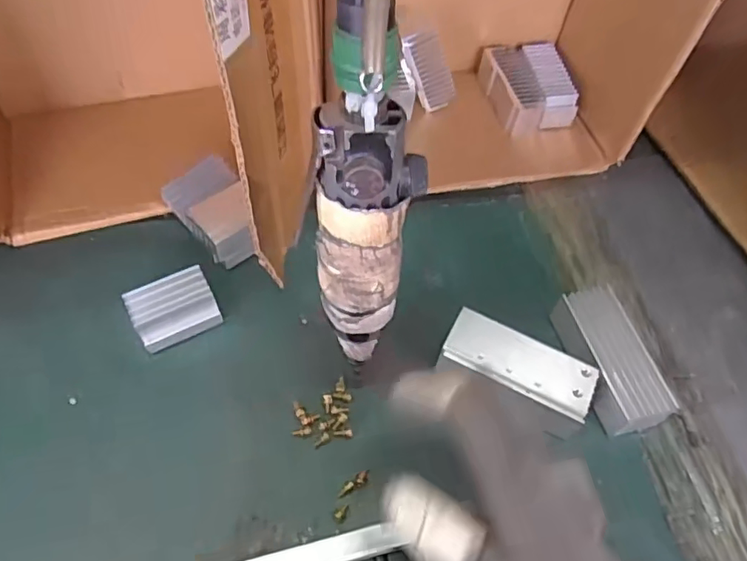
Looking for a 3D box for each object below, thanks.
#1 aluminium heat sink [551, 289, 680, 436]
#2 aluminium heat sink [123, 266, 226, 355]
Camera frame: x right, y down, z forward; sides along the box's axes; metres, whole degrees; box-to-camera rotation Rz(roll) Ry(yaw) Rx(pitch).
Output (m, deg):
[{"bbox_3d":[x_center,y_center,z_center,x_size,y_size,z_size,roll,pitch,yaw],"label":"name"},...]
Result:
[{"bbox_3d":[0.167,0.057,0.413,0.046,0.034,0.102,-12,58,-13],"label":"aluminium heat sink"},{"bbox_3d":[-0.140,0.022,0.410,0.055,0.034,0.036,-26,62,-21],"label":"aluminium heat sink"}]

